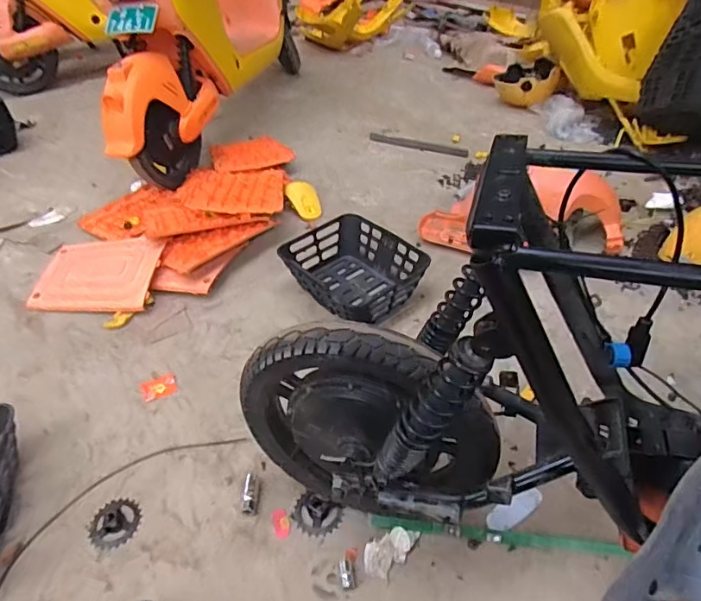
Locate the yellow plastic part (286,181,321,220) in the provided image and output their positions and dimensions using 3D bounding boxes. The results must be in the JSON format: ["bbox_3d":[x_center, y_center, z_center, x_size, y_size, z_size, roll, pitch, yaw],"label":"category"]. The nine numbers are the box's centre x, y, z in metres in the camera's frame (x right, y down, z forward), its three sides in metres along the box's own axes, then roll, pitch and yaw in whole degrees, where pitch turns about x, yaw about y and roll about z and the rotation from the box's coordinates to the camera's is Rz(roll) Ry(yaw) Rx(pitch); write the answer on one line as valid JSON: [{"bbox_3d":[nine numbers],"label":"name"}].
[{"bbox_3d":[-0.144,-0.317,1.593,0.109,0.018,0.147,-26,79,-29],"label":"yellow plastic part"}]

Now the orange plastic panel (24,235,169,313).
[{"bbox_3d":[-0.664,-0.075,1.336,0.307,0.023,0.254,0,53,5],"label":"orange plastic panel"}]

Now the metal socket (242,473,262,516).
[{"bbox_3d":[-0.174,0.338,0.889,0.027,0.022,0.073,-1,43,3],"label":"metal socket"}]

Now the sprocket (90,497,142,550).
[{"bbox_3d":[-0.407,0.385,0.874,0.085,0.010,0.083,-2,43,2],"label":"sprocket"}]

